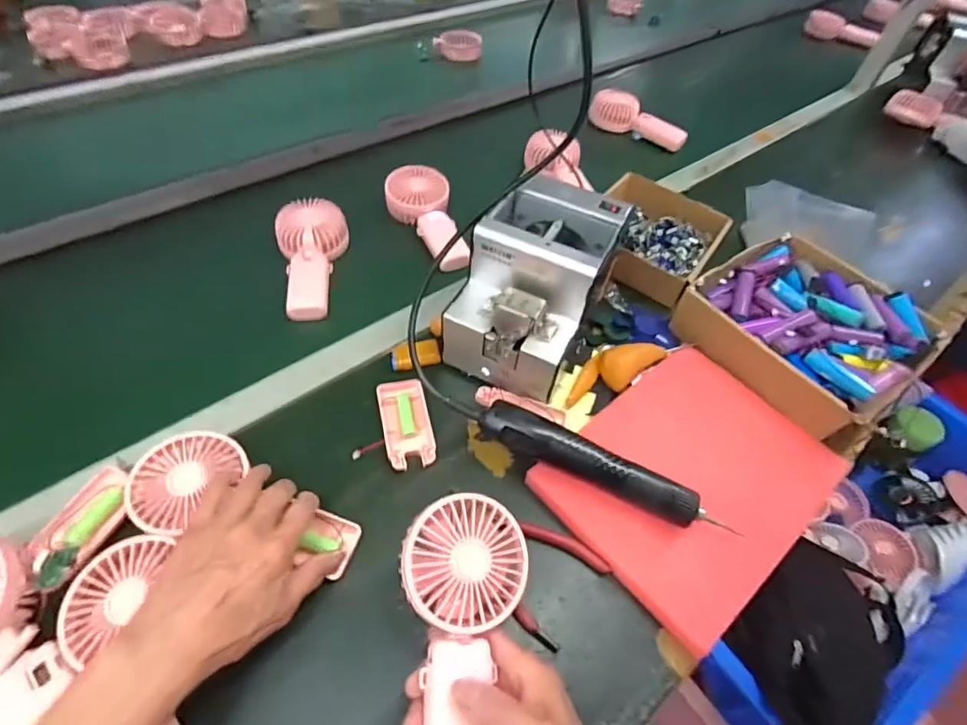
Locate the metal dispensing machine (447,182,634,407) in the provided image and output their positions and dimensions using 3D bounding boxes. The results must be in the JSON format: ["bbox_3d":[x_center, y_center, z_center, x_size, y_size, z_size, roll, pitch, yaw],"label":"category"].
[{"bbox_3d":[0.051,-0.076,0.523,0.127,0.146,0.172,23,53,13],"label":"metal dispensing machine"}]

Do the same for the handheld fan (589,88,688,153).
[{"bbox_3d":[0.282,-0.440,0.898,0.183,0.056,0.041,31,55,18],"label":"handheld fan"}]

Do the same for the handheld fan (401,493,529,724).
[{"bbox_3d":[-0.013,0.184,0.331,0.086,0.034,0.182,2,70,-4],"label":"handheld fan"}]

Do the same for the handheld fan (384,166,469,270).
[{"bbox_3d":[-0.070,-0.198,0.686,0.083,0.045,0.179,-21,73,-20],"label":"handheld fan"}]

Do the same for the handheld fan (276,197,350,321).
[{"bbox_3d":[-0.215,-0.125,0.618,0.079,0.045,0.166,-2,68,-7],"label":"handheld fan"}]

